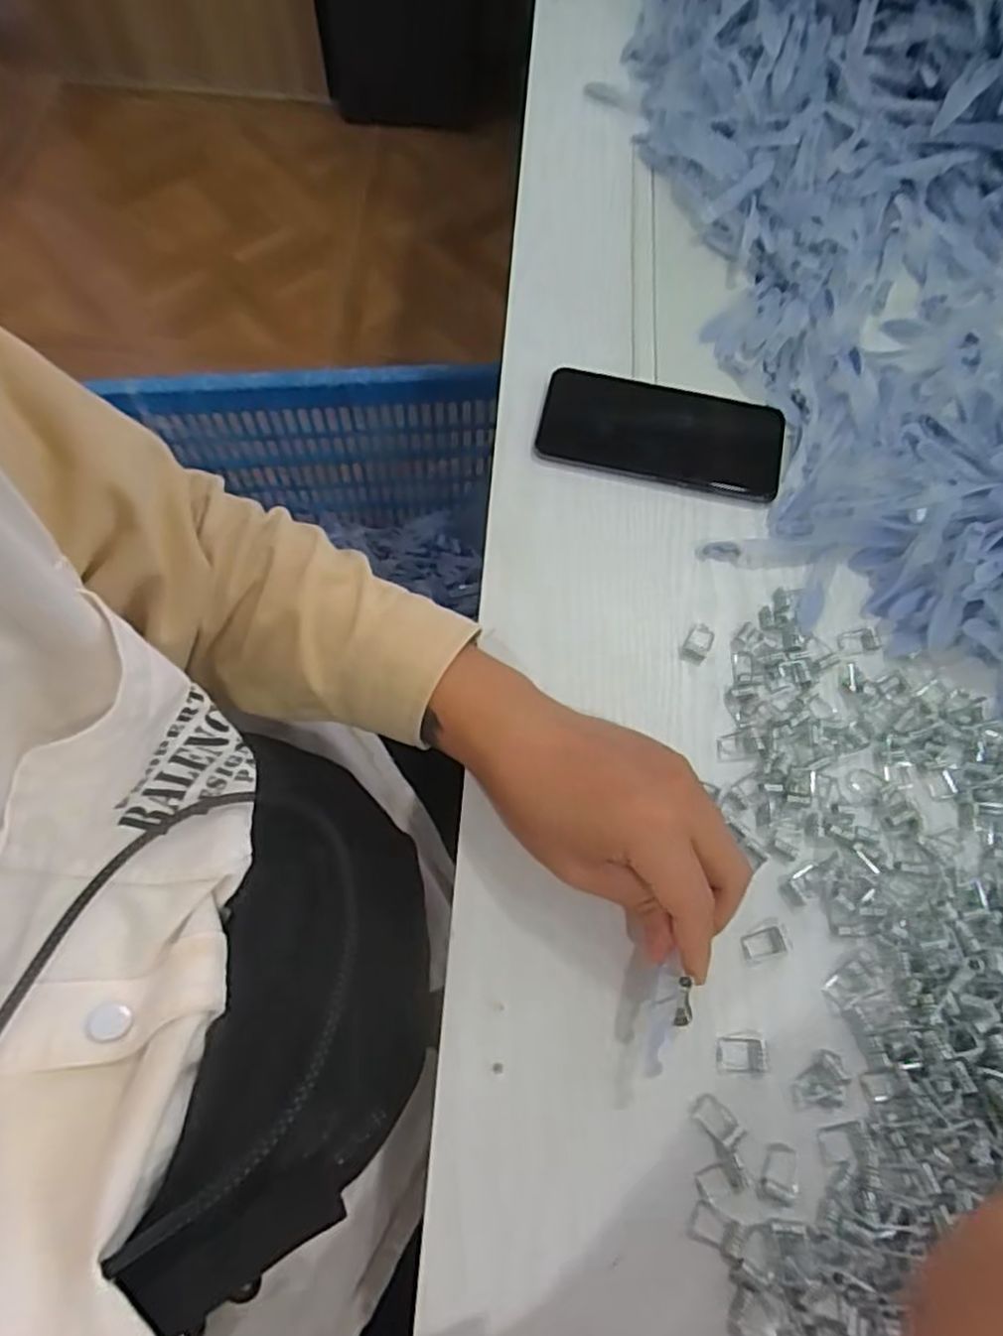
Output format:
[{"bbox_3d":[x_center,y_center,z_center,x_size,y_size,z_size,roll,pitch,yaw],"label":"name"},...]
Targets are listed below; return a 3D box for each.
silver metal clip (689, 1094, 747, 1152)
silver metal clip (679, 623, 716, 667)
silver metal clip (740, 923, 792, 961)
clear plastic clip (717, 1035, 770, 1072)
[{"bbox_3d":[0.101,0.211,0.336,0.024,0.004,0.014,40,72,13],"label":"silver metal clip"},{"bbox_3d":[0.116,-0.014,0.425,0.014,0.004,0.027,28,69,9],"label":"silver metal clip"},{"bbox_3d":[0.135,0.140,0.369,0.025,0.004,0.014,-12,69,-7],"label":"silver metal clip"},{"bbox_3d":[0.116,0.186,0.348,0.024,0.004,0.015,2,68,-1],"label":"clear plastic clip"}]

